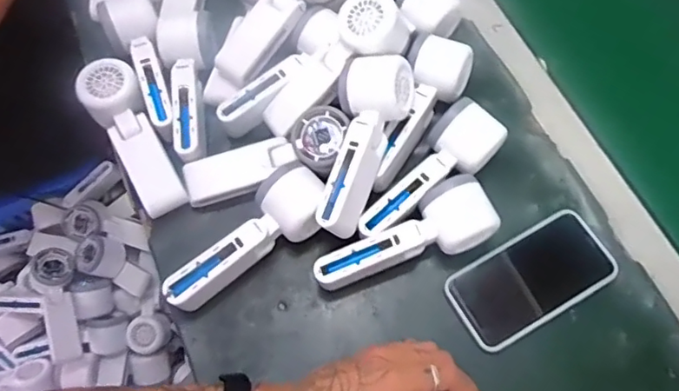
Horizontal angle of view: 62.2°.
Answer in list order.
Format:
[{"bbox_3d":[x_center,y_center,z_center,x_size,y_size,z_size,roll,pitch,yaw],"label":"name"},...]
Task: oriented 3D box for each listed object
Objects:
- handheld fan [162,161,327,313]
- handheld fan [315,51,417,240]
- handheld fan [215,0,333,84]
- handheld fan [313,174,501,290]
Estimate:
[{"bbox_3d":[-0.078,0.044,0.500,0.057,0.049,0.163,40,73,16],"label":"handheld fan"},{"bbox_3d":[0.017,-0.046,0.496,0.065,0.048,0.165,17,68,8],"label":"handheld fan"},{"bbox_3d":[-0.061,-0.186,0.568,0.056,0.048,0.162,41,95,11],"label":"handheld fan"},{"bbox_3d":[0.058,0.043,0.495,0.160,0.043,0.059,-27,69,-11],"label":"handheld fan"}]

